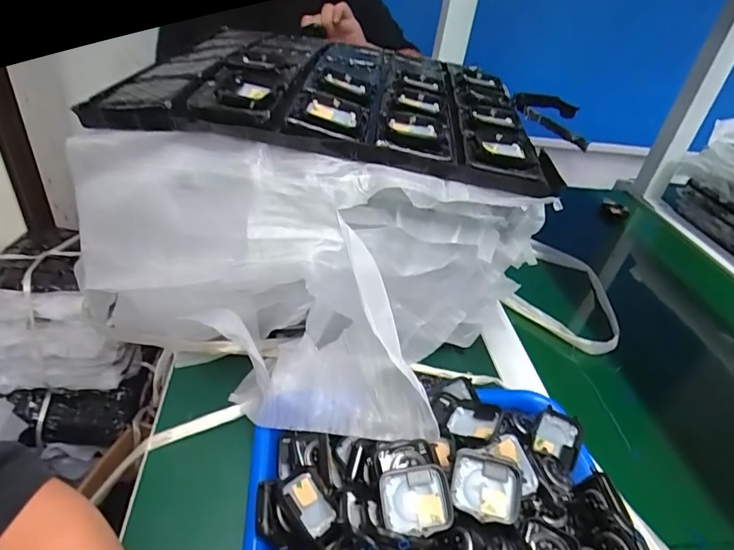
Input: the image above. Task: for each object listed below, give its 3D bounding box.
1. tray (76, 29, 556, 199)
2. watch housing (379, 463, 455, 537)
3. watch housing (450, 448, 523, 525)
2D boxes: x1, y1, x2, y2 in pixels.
[{"bbox_3d":[-0.022,-0.180,0.420,0.345,0.036,0.273,10,41,2],"label":"tray"},{"bbox_3d":[0.030,0.139,0.283,0.042,0.010,0.037,-10,63,-3],"label":"watch housing"},{"bbox_3d":[0.076,0.134,0.293,0.042,0.007,0.040,12,62,4],"label":"watch housing"}]

